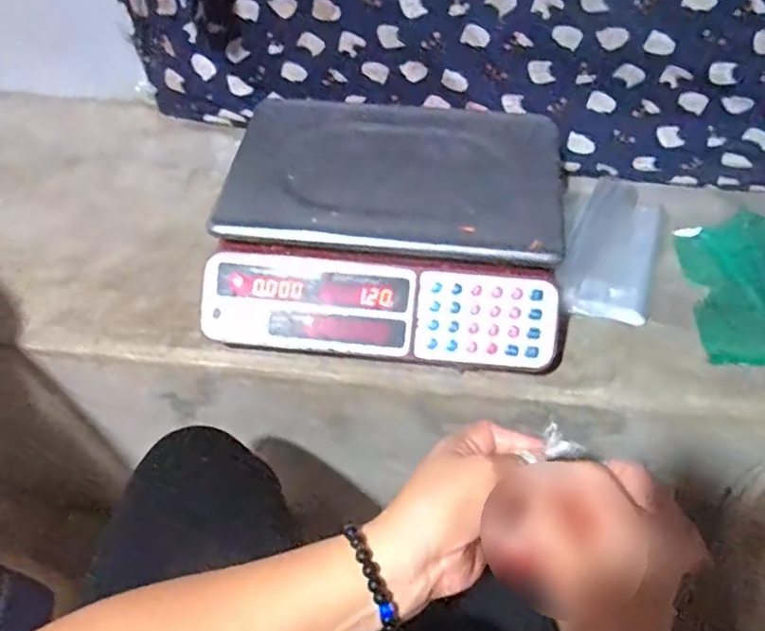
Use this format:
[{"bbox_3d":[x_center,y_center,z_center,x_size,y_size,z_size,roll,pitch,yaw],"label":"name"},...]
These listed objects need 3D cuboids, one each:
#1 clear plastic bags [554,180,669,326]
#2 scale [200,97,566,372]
[{"bbox_3d":[0.265,-0.081,0.717,0.100,0.020,0.208,17,55,14],"label":"clear plastic bags"},{"bbox_3d":[0.016,-0.101,0.685,0.351,0.112,0.316,5,53,5],"label":"scale"}]

